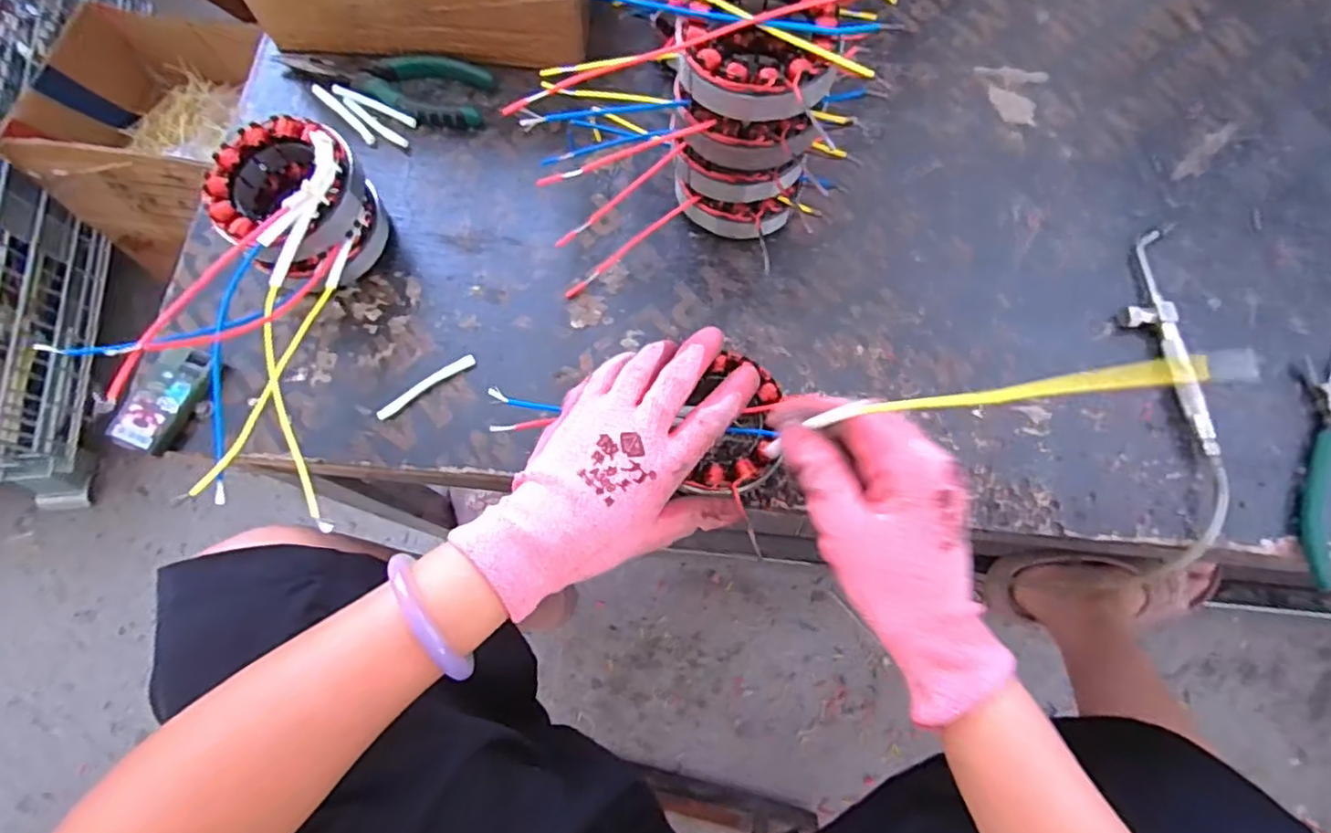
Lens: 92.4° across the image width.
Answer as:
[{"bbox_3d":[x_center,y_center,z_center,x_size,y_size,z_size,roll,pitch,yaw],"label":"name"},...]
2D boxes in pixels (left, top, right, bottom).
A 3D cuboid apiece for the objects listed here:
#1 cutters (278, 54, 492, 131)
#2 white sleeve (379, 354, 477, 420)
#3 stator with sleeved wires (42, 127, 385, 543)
[{"bbox_3d":[-0.203,-0.246,0.467,0.146,0.018,0.052,12,73,4],"label":"cutters"},{"bbox_3d":[-0.150,-0.020,0.401,0.067,0.006,0.009,-35,76,-10],"label":"white sleeve"},{"bbox_3d":[-0.223,-0.060,0.358,0.093,0.099,0.239,-4,72,-1],"label":"stator with sleeved wires"}]

